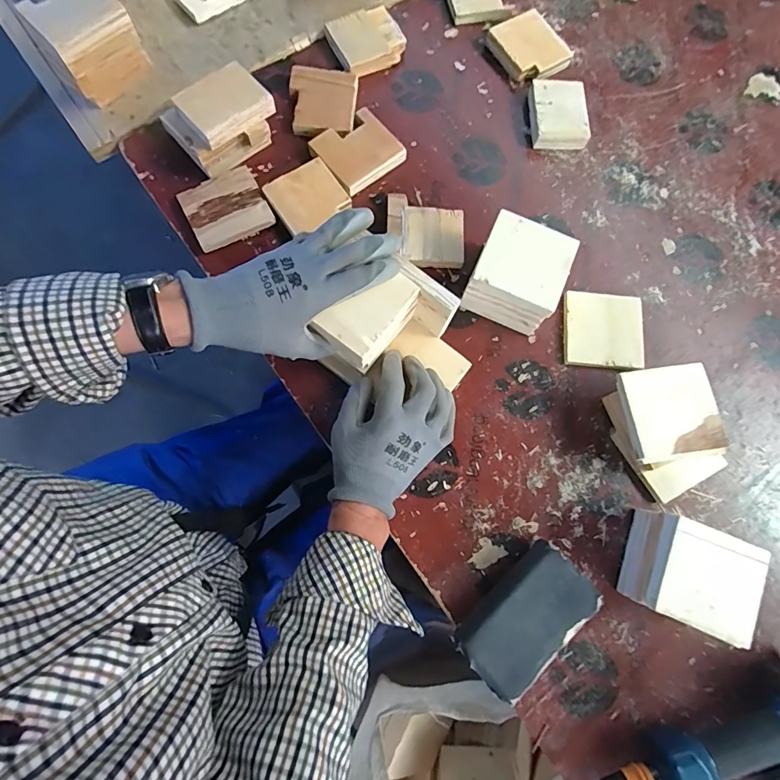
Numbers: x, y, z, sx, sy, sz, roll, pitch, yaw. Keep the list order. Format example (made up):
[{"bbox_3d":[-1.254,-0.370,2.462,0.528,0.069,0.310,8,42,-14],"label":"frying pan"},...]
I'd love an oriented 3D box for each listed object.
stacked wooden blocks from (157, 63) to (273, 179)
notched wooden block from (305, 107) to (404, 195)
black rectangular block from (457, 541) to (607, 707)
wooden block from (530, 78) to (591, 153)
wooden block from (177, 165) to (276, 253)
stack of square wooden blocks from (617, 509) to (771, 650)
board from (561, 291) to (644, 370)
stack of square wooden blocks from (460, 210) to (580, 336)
[{"bbox_3d":[-0.198,-0.315,0.517,0.112,0.061,0.080,-41,81,-10],"label":"stacked wooden blocks"},{"bbox_3d":[-0.040,-0.295,0.547,0.092,0.021,0.082,-39,81,-10],"label":"notched wooden block"},{"bbox_3d":[0.135,0.226,0.436,0.135,0.045,0.075,-41,81,-10],"label":"black rectangular block"},{"bbox_3d":[0.218,-0.358,0.574,0.067,0.030,0.088,-2,77,-2],"label":"wooden block"},{"bbox_3d":[-0.194,-0.215,0.521,0.090,0.015,0.084,-30,79,-8],"label":"wooden block"},{"bbox_3d":[0.293,0.181,0.439,0.094,0.078,0.090,23,77,4],"label":"stack of square wooden blocks"},{"bbox_3d":[0.251,-0.070,0.522,0.090,0.010,0.090,4,77,-1],"label":"board"},{"bbox_3d":[0.139,-0.126,0.492,0.096,0.079,0.092,24,77,4],"label":"stack of square wooden blocks"}]

